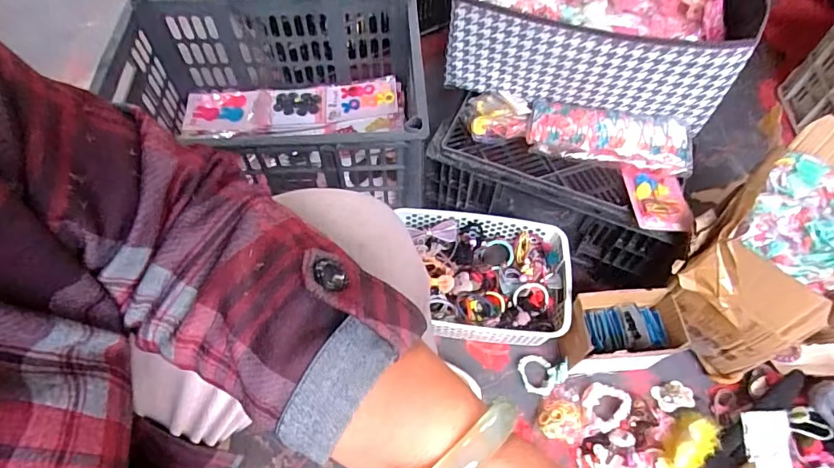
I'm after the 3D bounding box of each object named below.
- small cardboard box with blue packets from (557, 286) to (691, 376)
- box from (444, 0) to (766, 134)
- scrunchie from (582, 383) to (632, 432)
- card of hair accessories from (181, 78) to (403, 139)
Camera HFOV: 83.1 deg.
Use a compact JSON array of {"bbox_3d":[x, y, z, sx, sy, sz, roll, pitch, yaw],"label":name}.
[{"bbox_3d":[0.295,0.149,0.699,0.149,0.110,0.094,-5,59,-3],"label":"small cardboard box with blue packets"},{"bbox_3d":[0.291,-0.378,0.752,0.407,0.152,0.398,16,60,9],"label":"box"},{"bbox_3d":[0.282,0.253,0.701,0.064,0.018,0.063,0,59,0],"label":"scrunchie"},{"bbox_3d":[-0.246,-0.245,0.915,0.422,0.027,0.116,-2,72,5],"label":"card of hair accessories"}]

